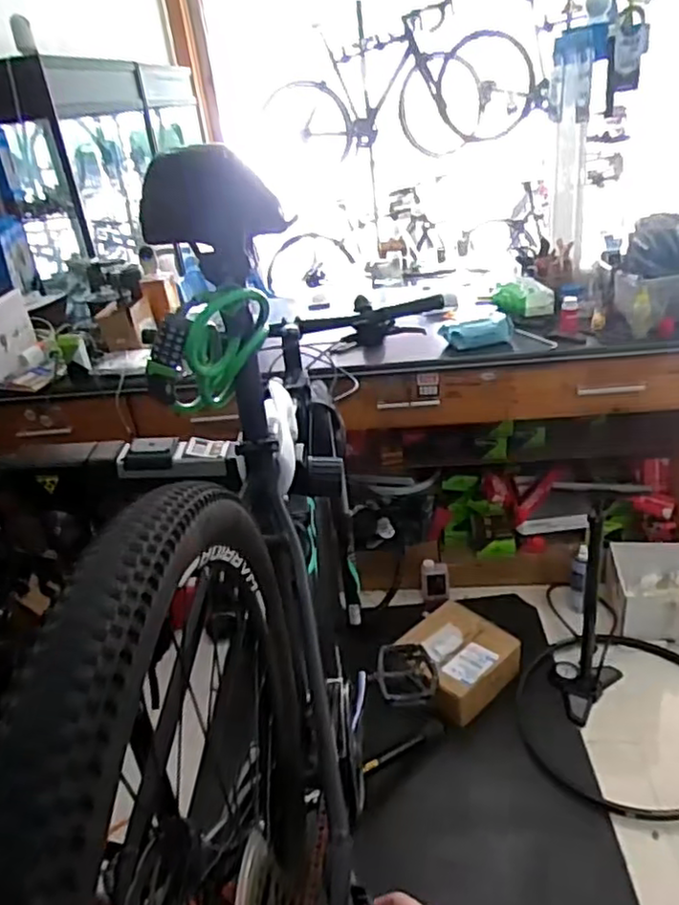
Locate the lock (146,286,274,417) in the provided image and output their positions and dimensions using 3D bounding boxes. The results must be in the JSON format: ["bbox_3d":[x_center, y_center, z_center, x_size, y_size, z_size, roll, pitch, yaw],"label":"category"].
[{"bbox_3d":[-0.134,-0.107,0.710,0.069,0.124,0.151,6,31,23],"label":"lock"}]

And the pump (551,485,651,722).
[{"bbox_3d":[0.640,0.395,1.741,0.195,0.641,0.227,12,34,32],"label":"pump"}]

